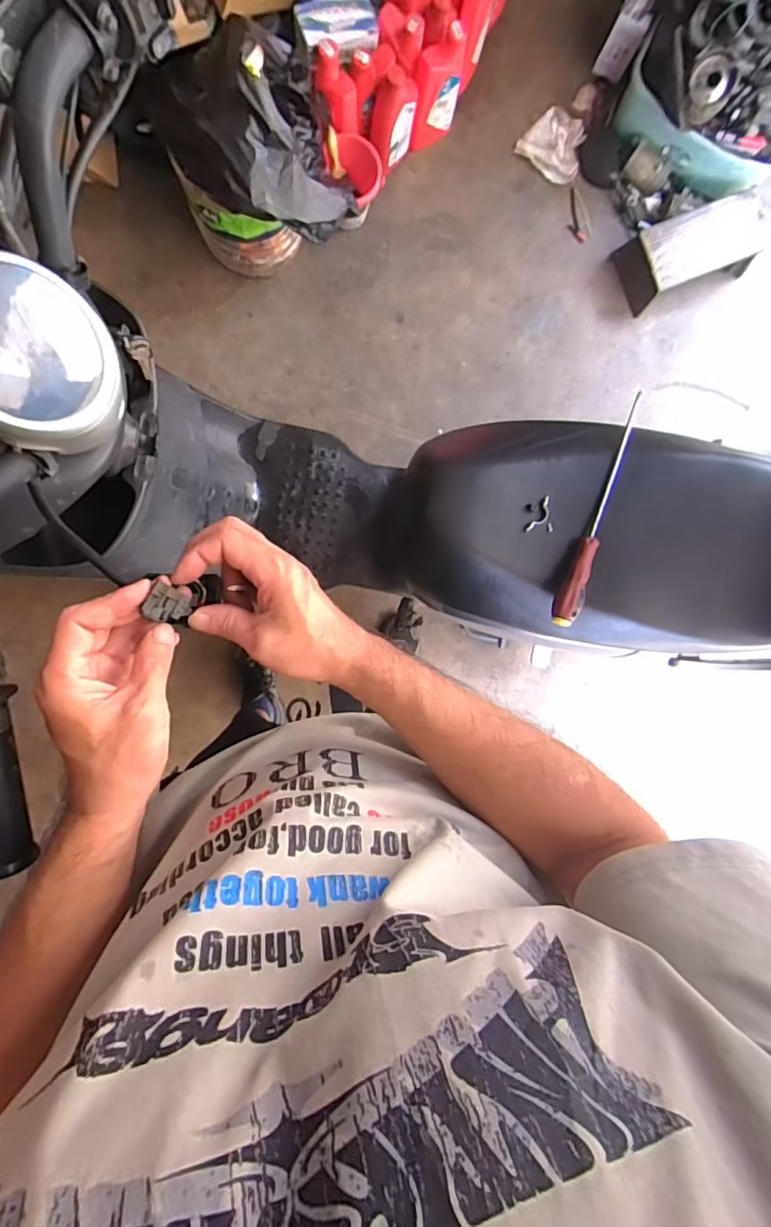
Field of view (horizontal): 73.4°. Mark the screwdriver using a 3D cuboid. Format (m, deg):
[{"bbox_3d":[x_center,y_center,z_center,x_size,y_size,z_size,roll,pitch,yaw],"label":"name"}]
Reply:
[{"bbox_3d":[0.281,-0.134,0.665,0.030,0.031,0.317,22,86,-6],"label":"screwdriver"}]

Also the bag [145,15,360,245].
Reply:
[{"bbox_3d":[-0.264,-0.967,1.018,0.306,0.224,0.386,-32,96,-2],"label":"bag"}]

